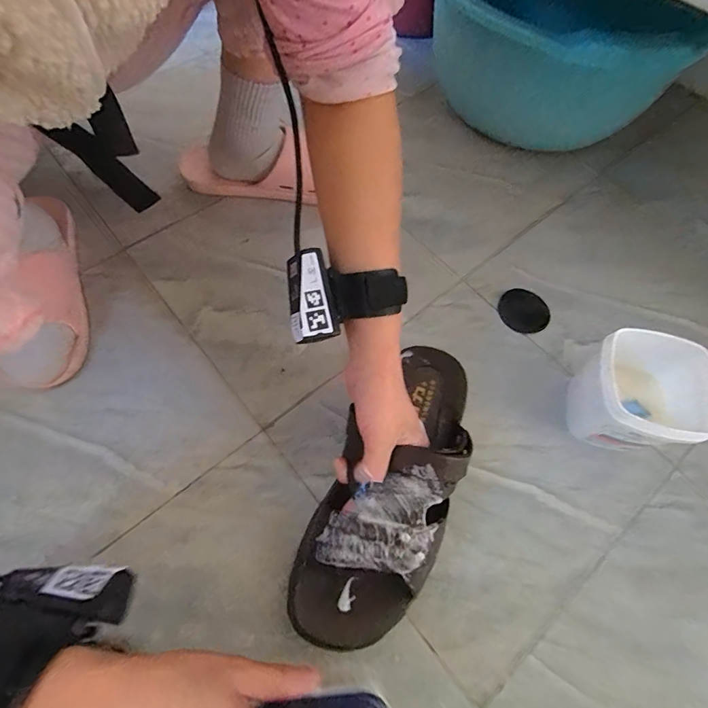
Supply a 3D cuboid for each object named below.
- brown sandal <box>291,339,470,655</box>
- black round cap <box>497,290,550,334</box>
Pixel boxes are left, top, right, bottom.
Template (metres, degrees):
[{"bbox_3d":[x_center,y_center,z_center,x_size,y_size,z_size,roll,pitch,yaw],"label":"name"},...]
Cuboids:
[{"bbox_3d":[0.042,0.109,0.367,0.101,0.111,0.272,27,60,10],"label":"brown sandal"},{"bbox_3d":[0.205,-0.053,0.501,0.060,0.011,0.059,1,64,-3],"label":"black round cap"}]

